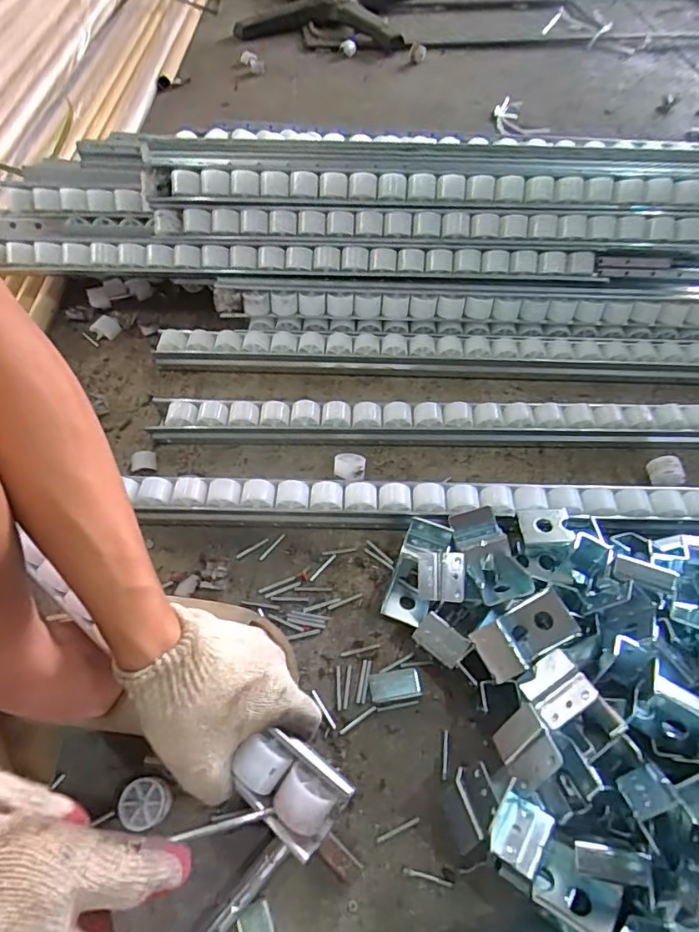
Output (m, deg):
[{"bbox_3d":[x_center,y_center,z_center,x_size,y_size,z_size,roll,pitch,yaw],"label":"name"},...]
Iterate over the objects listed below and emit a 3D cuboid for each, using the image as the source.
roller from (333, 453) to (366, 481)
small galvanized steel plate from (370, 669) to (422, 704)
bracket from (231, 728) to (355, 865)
[{"bbox_3d":[-0.001,0.008,0.589,0.035,0.031,0.039,5,56,1],"label":"roller"},{"bbox_3d":[0.042,0.200,0.475,0.046,0.005,0.025,-4,56,-5],"label":"small galvanized steel plate"},{"bbox_3d":[-0.038,0.205,0.334,0.066,0.032,0.047,34,61,19],"label":"bracket"}]

